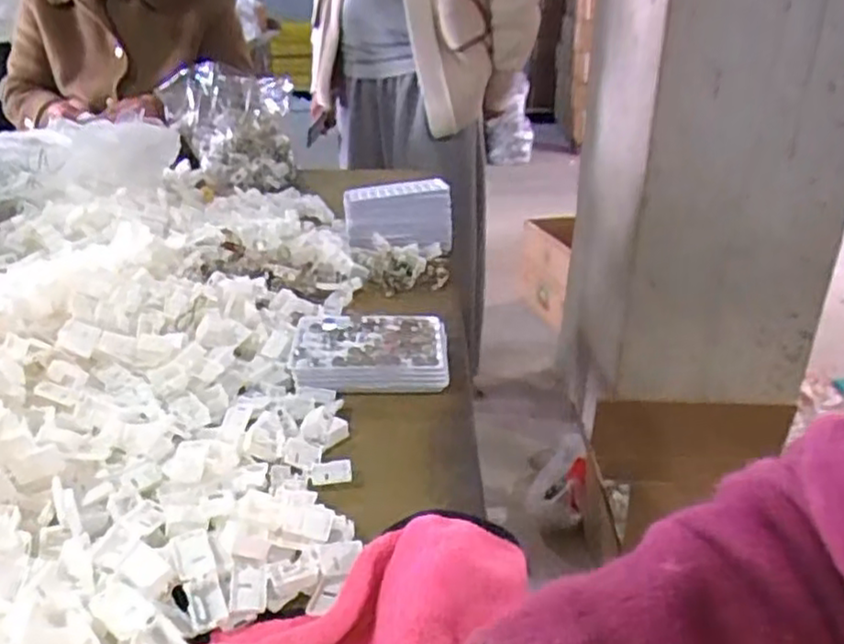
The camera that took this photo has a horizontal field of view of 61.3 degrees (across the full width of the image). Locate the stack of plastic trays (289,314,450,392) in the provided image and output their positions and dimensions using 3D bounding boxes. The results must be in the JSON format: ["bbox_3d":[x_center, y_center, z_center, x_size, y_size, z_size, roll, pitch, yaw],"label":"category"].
[{"bbox_3d":[-0.046,0.025,0.636,0.134,0.036,0.101,0,25,-3],"label":"stack of plastic trays"}]

